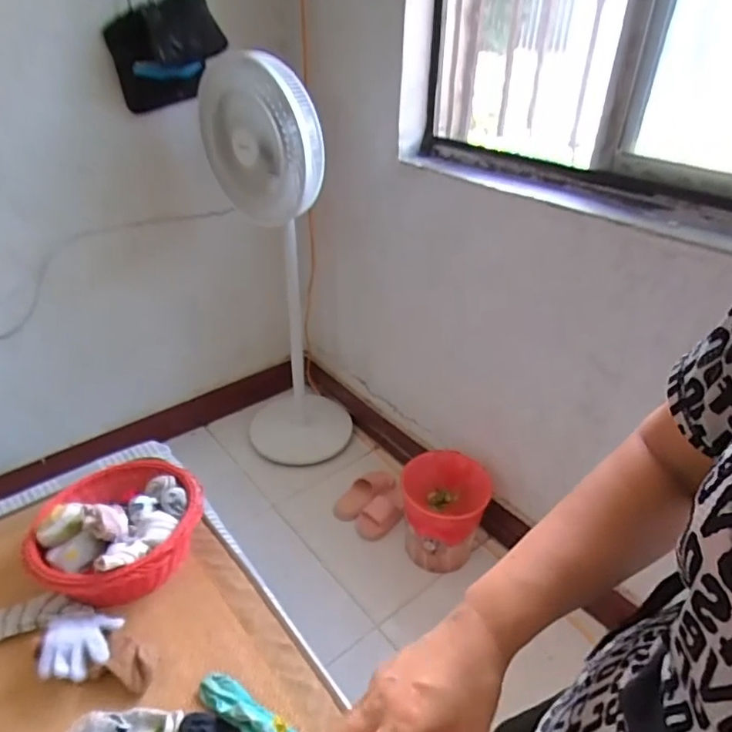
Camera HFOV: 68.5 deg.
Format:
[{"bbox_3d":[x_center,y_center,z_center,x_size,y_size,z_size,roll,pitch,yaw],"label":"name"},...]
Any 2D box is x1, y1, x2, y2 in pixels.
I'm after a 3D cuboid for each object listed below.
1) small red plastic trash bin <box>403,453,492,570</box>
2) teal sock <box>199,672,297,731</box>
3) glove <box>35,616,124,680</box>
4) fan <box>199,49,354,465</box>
[{"bbox_3d":[0.211,0.418,1.492,0.239,0.246,0.244,11,35,15],"label":"small red plastic trash bin"},{"bbox_3d":[-0.172,0.479,0.741,0.157,0.022,0.056,21,39,28],"label":"teal sock"},{"bbox_3d":[-0.424,0.408,0.794,0.096,0.034,0.097,1,34,0],"label":"glove"},{"bbox_3d":[-0.263,-0.282,1.692,0.378,1.178,0.474,-6,34,-10],"label":"fan"}]

